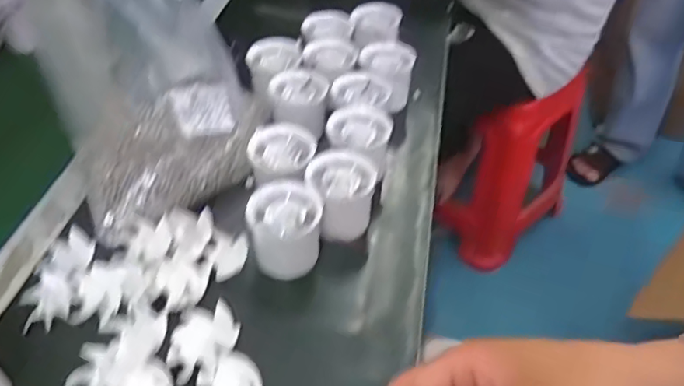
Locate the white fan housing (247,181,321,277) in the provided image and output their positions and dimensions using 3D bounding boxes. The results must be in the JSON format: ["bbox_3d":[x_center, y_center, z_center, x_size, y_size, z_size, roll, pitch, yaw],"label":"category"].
[{"bbox_3d":[-0.044,0.031,0.443,0.056,0.056,0.059,-4,46,-5],"label":"white fan housing"}]

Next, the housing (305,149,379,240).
[{"bbox_3d":[-0.001,0.002,0.463,0.055,0.046,0.065,2,46,0],"label":"housing"}]

